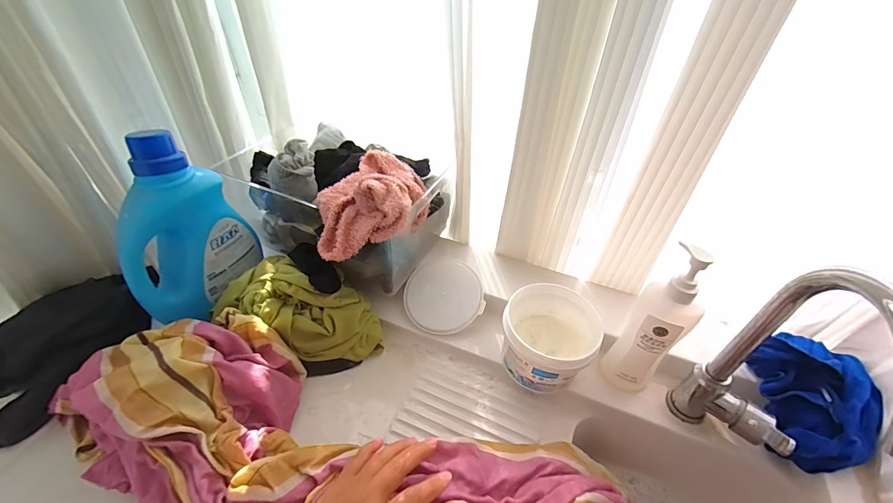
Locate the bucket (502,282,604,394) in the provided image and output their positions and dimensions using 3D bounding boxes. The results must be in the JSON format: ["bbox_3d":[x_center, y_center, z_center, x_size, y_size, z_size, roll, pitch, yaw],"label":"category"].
[{"bbox_3d":[0.136,0.121,0.523,0.115,0.094,0.116,1,44,-1],"label":"bucket"}]

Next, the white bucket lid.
[{"bbox_3d":[-0.005,0.067,0.605,0.119,0.010,0.121,-1,69,4],"label":"white bucket lid"}]

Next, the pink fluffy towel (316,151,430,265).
[{"bbox_3d":[-0.097,-0.064,0.517,0.145,0.096,0.166,-2,44,-5],"label":"pink fluffy towel"}]

